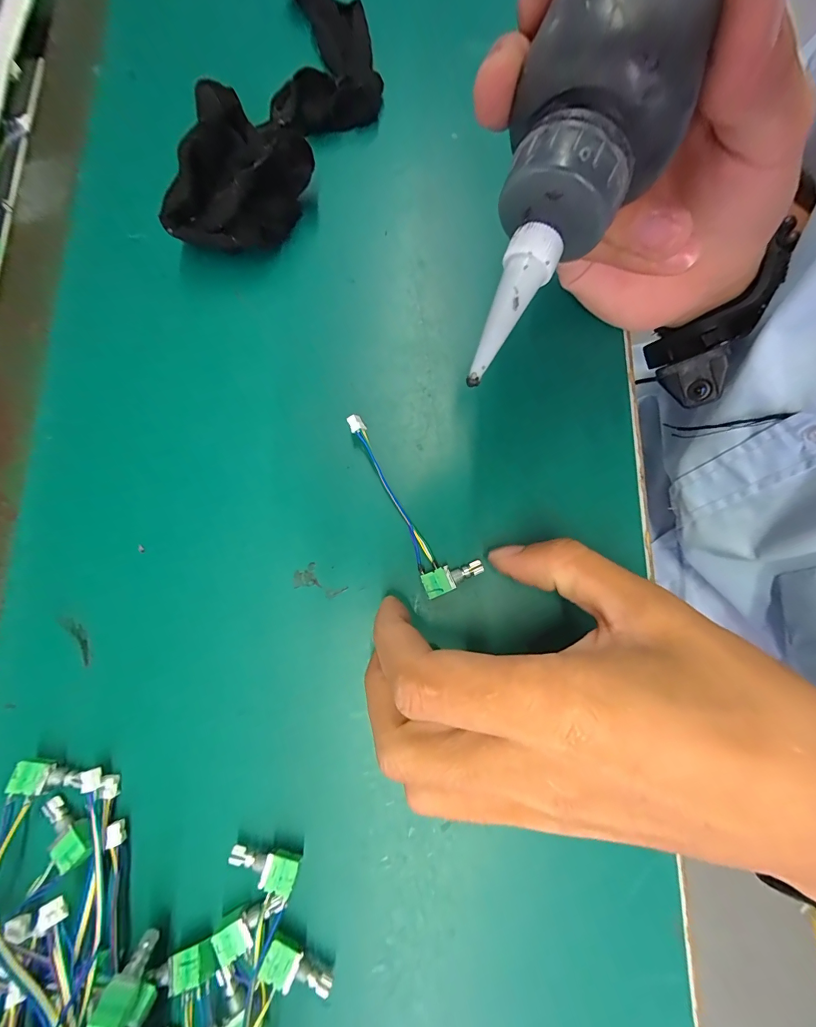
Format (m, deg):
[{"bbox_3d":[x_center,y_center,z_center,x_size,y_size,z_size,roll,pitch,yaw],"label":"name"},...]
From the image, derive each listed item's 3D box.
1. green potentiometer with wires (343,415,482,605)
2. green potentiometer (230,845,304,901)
[{"bbox_3d":[0.003,-0.008,0.189,0.027,0.015,0.092,-25,79,-6],"label":"green potentiometer with wires"},{"bbox_3d":[-0.058,0.143,0.162,0.028,0.015,0.010,12,80,4],"label":"green potentiometer"}]

